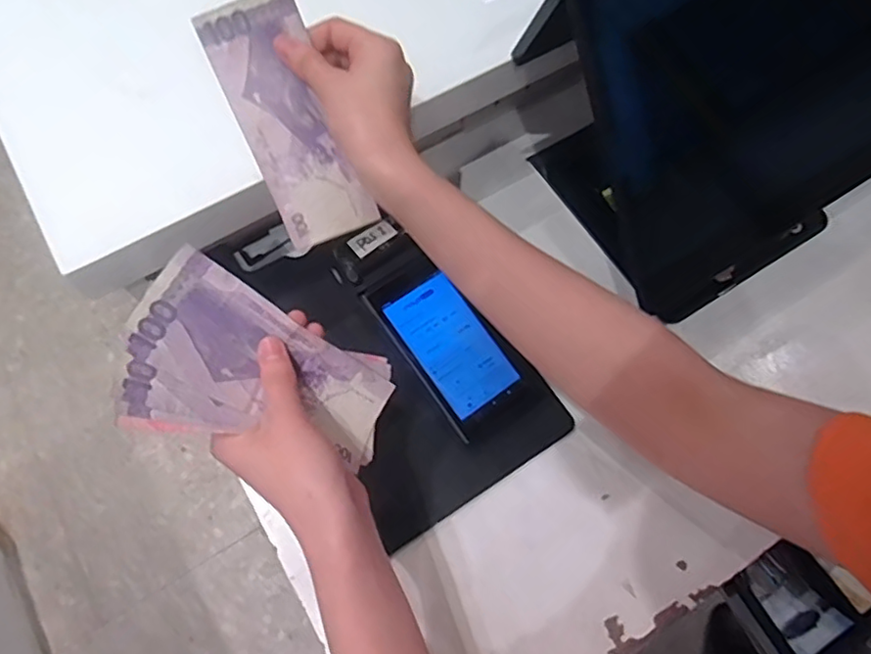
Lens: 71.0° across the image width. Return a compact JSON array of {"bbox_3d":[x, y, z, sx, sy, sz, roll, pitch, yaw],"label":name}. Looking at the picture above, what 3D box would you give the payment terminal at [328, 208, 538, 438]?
[{"bbox_3d":[-0.002,-0.005,0.506,0.081,0.041,0.187,-36,73,-14],"label":"payment terminal"}]

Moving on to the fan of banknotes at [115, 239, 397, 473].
[{"bbox_3d":[-0.094,0.029,0.359,0.158,0.012,0.092,26,70,-33],"label":"fan of banknotes"}]

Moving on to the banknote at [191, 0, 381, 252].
[{"bbox_3d":[-0.094,-0.133,0.396,0.061,0.020,0.155,-24,97,-10],"label":"banknote"}]

